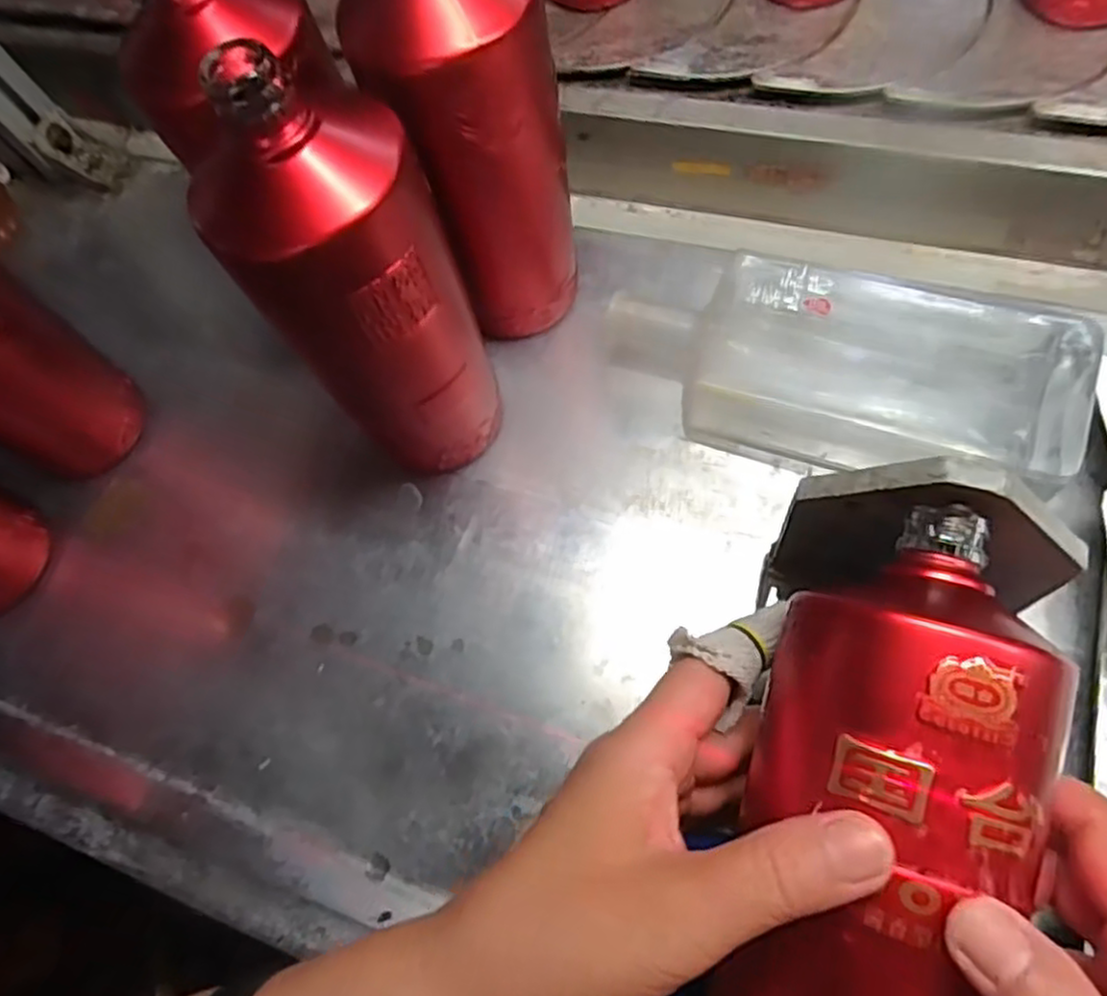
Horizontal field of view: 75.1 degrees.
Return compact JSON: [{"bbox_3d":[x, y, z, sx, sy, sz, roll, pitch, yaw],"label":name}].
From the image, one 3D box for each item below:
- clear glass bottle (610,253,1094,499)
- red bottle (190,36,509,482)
[{"bbox_3d":[0.139,-0.063,0.367,0.222,0.046,0.097,12,72,18],"label":"clear glass bottle"},{"bbox_3d":[-0.080,-0.087,0.321,0.072,0.213,0.076,30,75,20],"label":"red bottle"}]

